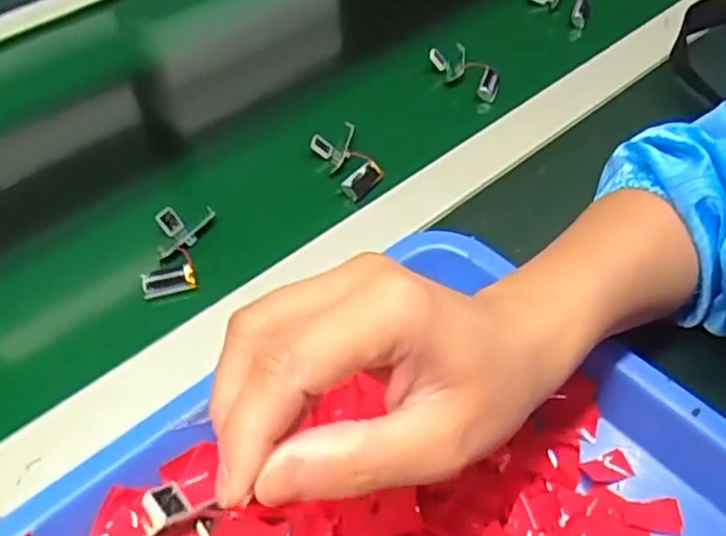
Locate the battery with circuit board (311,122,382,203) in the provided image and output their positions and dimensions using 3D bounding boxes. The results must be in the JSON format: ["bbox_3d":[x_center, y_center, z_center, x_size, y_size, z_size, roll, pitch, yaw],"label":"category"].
[{"bbox_3d":[-0.010,-0.078,0.469,0.035,0.022,0.064,-25,52,-16],"label":"battery with circuit board"}]

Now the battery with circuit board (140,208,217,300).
[{"bbox_3d":[-0.118,-0.012,0.419,0.034,0.020,0.067,2,49,6],"label":"battery with circuit board"}]

